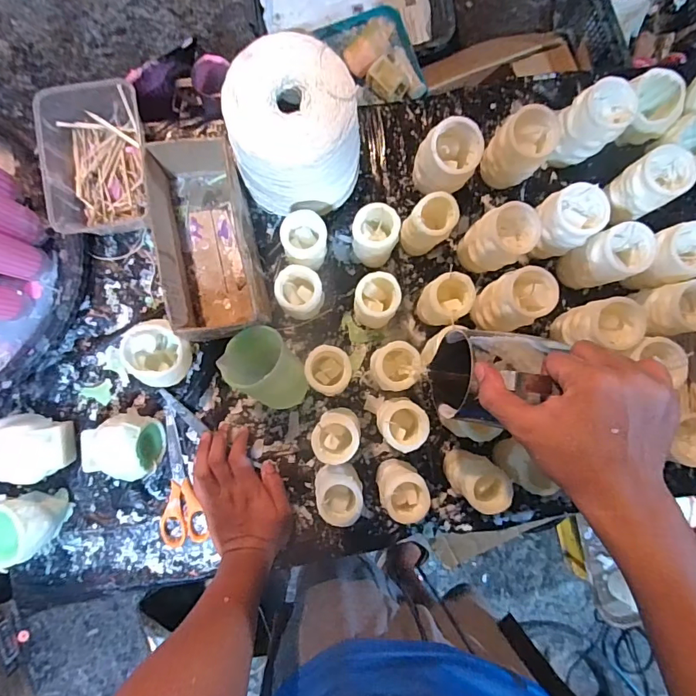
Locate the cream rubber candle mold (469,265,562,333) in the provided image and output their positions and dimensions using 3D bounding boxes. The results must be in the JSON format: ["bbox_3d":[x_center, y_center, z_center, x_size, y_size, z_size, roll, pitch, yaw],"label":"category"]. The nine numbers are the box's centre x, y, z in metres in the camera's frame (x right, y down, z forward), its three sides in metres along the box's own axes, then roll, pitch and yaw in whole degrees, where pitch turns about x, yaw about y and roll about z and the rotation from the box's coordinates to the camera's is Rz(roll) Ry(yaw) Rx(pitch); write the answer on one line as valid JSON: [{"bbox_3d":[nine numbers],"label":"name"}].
[{"bbox_3d":[0.199,-0.057,0.554,0.068,0.093,0.064,0,88,-3],"label":"cream rubber candle mold"}]

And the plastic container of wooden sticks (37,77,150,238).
[{"bbox_3d":[-0.298,-0.225,0.549,0.113,0.059,0.167,-8,88,-3],"label":"plastic container of wooden sticks"}]

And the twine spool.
[{"bbox_3d":[-0.057,-0.231,0.505,0.125,0.162,0.115,0,88,-3],"label":"twine spool"}]

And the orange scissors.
[{"bbox_3d":[-0.229,0.172,0.586,0.055,0.007,0.168,-16,89,-3],"label":"orange scissors"}]

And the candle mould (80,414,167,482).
[{"bbox_3d":[-0.272,0.120,0.554,0.076,0.071,0.076,0,93,10],"label":"candle mould"}]

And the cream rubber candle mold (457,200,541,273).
[{"bbox_3d":[0.182,-0.130,0.560,0.067,0.121,0.061,0,88,-3],"label":"cream rubber candle mold"}]

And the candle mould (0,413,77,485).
[{"bbox_3d":[-0.373,0.116,0.537,0.069,0.051,0.080,-12,88,-3],"label":"candle mould"}]

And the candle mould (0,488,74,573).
[{"bbox_3d":[-0.378,0.206,0.530,0.069,0.075,0.071,0,88,-3],"label":"candle mould"}]

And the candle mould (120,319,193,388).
[{"bbox_3d":[-0.228,0.007,0.551,0.074,0.058,0.073,0,88,-3],"label":"candle mould"}]

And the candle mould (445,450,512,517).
[{"bbox_3d":[0.153,0.154,0.545,0.058,0.098,0.051,38,87,-1],"label":"candle mould"}]

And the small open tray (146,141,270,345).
[{"bbox_3d":[-0.167,-0.138,0.551,0.098,0.094,0.248,-11,88,-3],"label":"small open tray"}]

